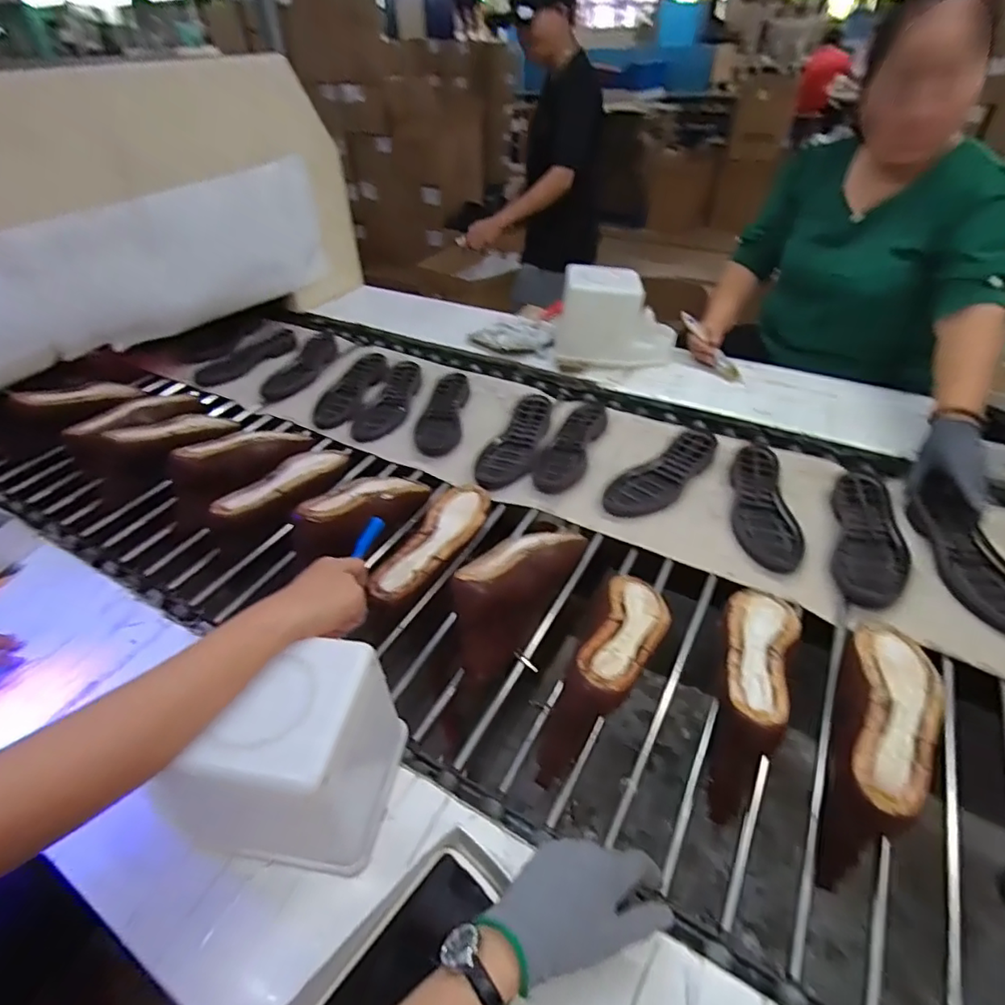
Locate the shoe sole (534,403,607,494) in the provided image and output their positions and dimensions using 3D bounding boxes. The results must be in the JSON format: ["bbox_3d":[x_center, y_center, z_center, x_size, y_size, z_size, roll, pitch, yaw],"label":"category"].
[{"bbox_3d":[0.123,-0.104,0.997,0.085,0.023,0.247,13,43,17],"label":"shoe sole"}]

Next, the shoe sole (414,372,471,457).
[{"bbox_3d":[-0.120,-0.186,1.109,0.093,0.031,0.246,2,41,5],"label":"shoe sole"}]

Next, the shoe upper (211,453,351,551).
[{"bbox_3d":[-0.346,-0.017,0.899,0.091,0.075,0.250,29,50,31],"label":"shoe upper"}]

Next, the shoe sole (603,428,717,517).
[{"bbox_3d":[0.276,-0.050,0.931,0.262,0.023,0.090,-30,48,-28],"label":"shoe sole"}]

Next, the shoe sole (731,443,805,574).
[{"bbox_3d":[0.410,-0.004,0.870,0.089,0.029,0.267,6,42,10],"label":"shoe sole"}]

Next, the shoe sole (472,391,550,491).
[{"bbox_3d":[0.024,-0.124,1.020,0.095,0.034,0.275,10,43,14],"label":"shoe sole"}]

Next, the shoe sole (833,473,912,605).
[{"bbox_3d":[0.539,0.038,0.812,0.086,0.039,0.272,14,44,19],"label":"shoe sole"}]

